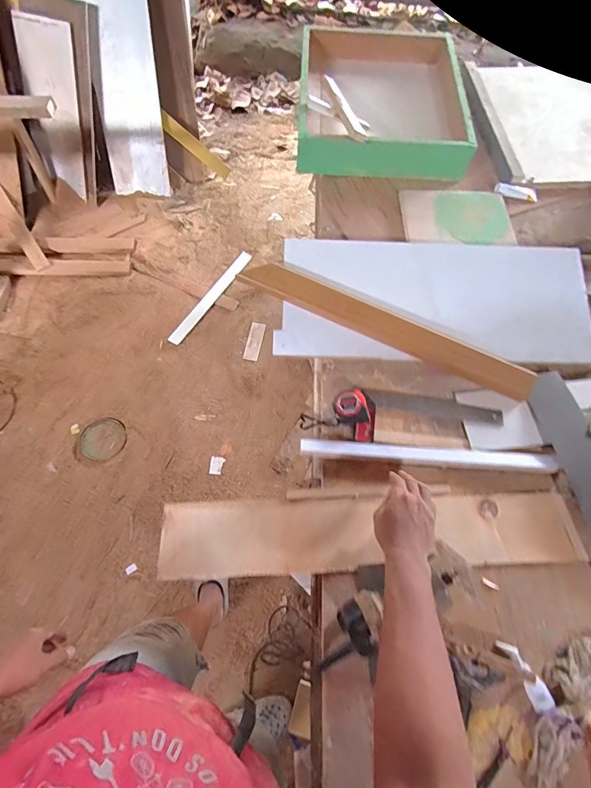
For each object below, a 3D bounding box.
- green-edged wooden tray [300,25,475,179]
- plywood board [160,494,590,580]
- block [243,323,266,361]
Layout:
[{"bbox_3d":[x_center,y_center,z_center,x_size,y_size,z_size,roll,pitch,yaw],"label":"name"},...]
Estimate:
[{"bbox_3d":[0.248,-0.880,1.090,0.463,0.114,0.579,3,65,-2],"label":"green-edged wooden tray"},{"bbox_3d":[0.143,0.254,0.667,0.747,0.014,0.125,0,66,-4],"label":"plywood board"},{"bbox_3d":[-0.187,-0.244,1.698,0.067,0.020,0.192,11,65,1],"label":"block"}]

